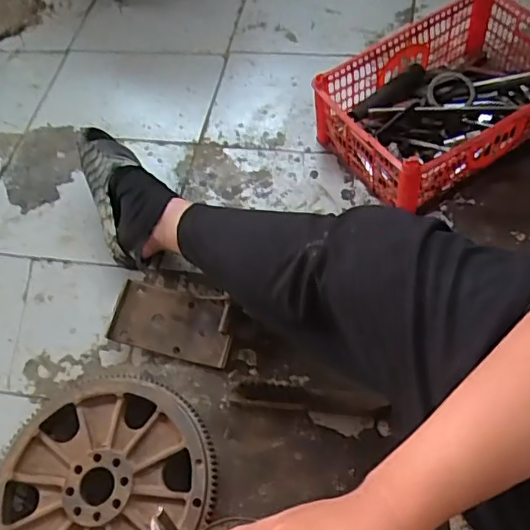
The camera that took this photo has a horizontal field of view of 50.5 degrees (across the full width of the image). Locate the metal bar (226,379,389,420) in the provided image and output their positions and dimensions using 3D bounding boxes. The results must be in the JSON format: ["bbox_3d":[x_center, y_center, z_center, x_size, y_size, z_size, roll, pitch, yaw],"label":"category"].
[{"bbox_3d":[0.067,0.202,0.846,0.228,0.038,0.034,3,59,10],"label":"metal bar"}]

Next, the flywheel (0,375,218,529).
[{"bbox_3d":[-0.222,0.316,0.796,0.299,0.059,0.317,-3,58,6],"label":"flywheel"}]

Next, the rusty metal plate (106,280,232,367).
[{"bbox_3d":[-0.150,0.096,0.928,0.197,0.028,0.105,12,74,9],"label":"rusty metal plate"}]

